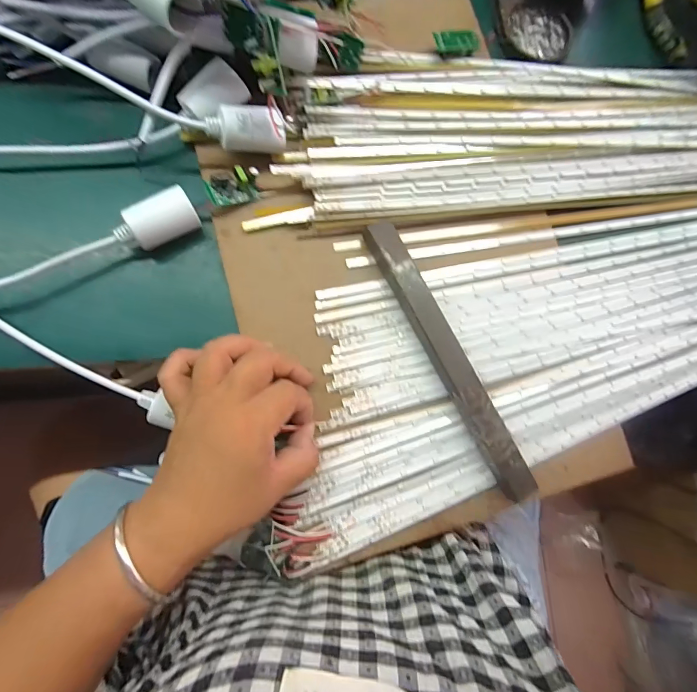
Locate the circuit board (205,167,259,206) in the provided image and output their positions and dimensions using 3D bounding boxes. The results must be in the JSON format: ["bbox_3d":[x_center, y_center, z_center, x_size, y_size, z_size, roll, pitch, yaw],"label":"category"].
[{"bbox_3d":[-0.081,-0.114,0.279,0.036,0.017,0.018,-24,85,-9],"label":"circuit board"}]

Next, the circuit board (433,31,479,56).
[{"bbox_3d":[0.091,-0.254,0.326,0.038,0.010,0.020,-10,83,-7],"label":"circuit board"}]

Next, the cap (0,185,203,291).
[{"bbox_3d":[-0.186,-0.057,0.257,0.177,0.030,0.025,-27,86,-9],"label":"cap"}]

